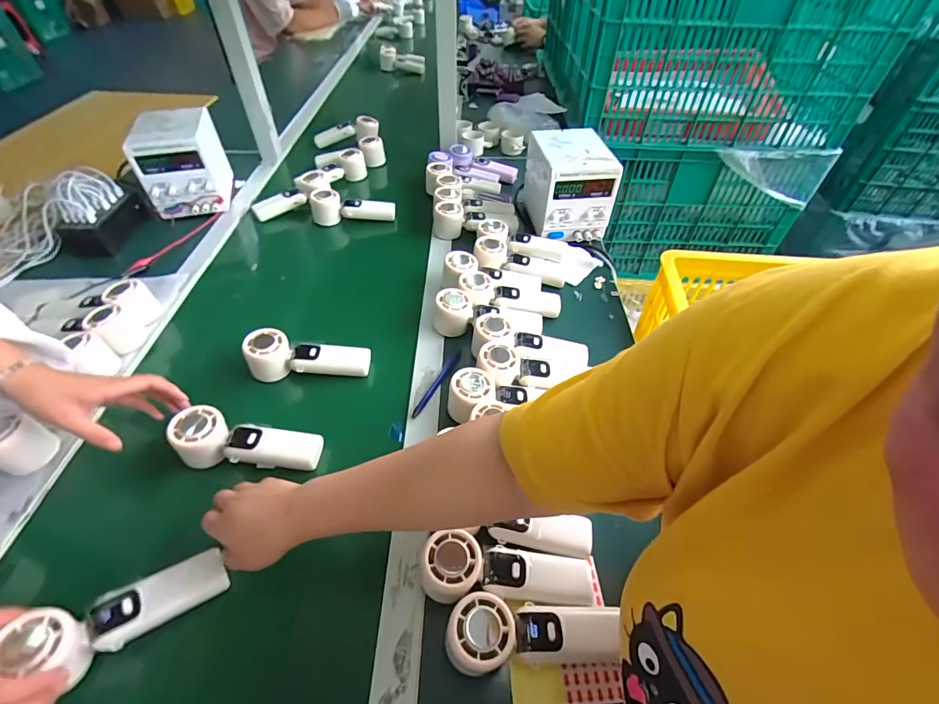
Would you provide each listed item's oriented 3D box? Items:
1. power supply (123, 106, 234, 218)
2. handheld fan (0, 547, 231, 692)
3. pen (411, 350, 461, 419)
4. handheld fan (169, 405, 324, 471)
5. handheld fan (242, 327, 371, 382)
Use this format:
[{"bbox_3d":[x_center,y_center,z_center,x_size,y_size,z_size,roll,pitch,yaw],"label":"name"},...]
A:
[{"bbox_3d":[-0.574,-0.383,0.872,0.137,0.169,0.164,-10,49,-11],"label":"power supply"},{"bbox_3d":[-0.310,0.241,0.390,0.160,0.042,0.053,-10,46,-37],"label":"handheld fan"},{"bbox_3d":[-0.044,0.042,0.602,0.010,0.009,0.124,21,51,17],"label":"pen"},{"bbox_3d":[-0.258,0.111,0.509,0.171,0.047,0.054,11,47,-8],"label":"handheld fan"},{"bbox_3d":[-0.224,0.005,0.607,0.162,0.061,0.048,-2,48,-3],"label":"handheld fan"}]

